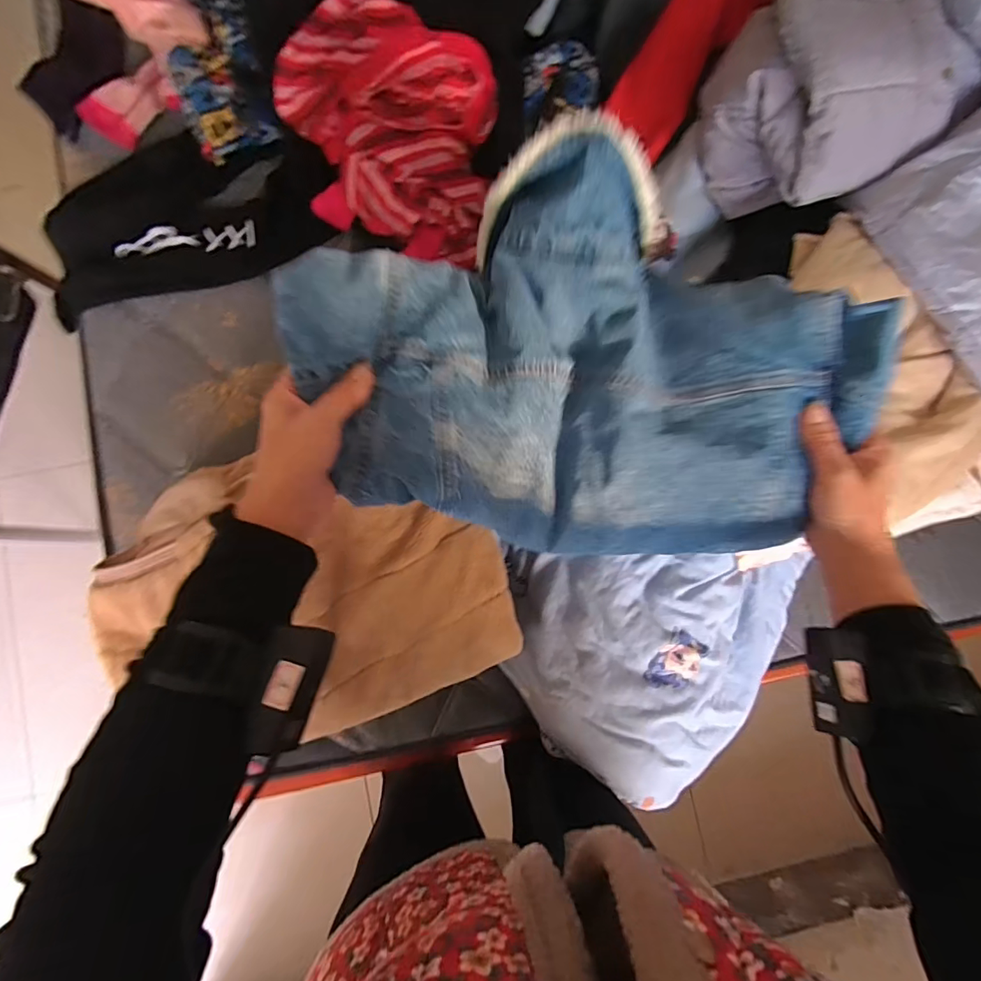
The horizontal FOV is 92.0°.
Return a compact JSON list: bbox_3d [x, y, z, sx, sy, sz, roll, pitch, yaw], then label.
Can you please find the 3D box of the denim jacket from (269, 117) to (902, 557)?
[{"bbox_3d":[0.079,-0.103,0.391,0.439,0.114,0.299,-1,84,-3],"label":"denim jacket"}]

